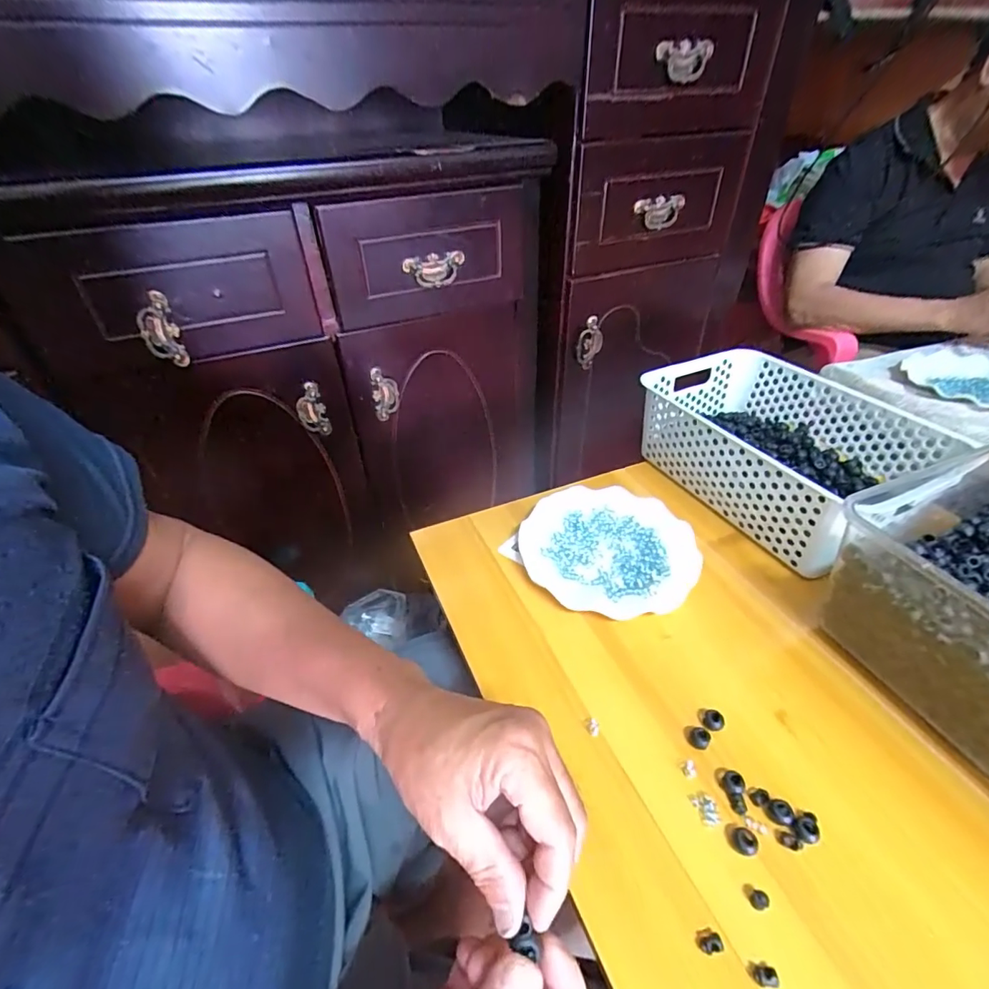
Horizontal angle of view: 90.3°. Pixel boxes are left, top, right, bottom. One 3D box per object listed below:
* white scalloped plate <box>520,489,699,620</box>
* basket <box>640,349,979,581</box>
[{"bbox_3d":[0.121,0.058,0.536,0.178,0.024,0.176,-1,40,1],"label":"white scalloped plate"},{"bbox_3d":[0.334,-0.065,0.599,0.206,0.093,0.283,-20,43,-21],"label":"basket"}]

